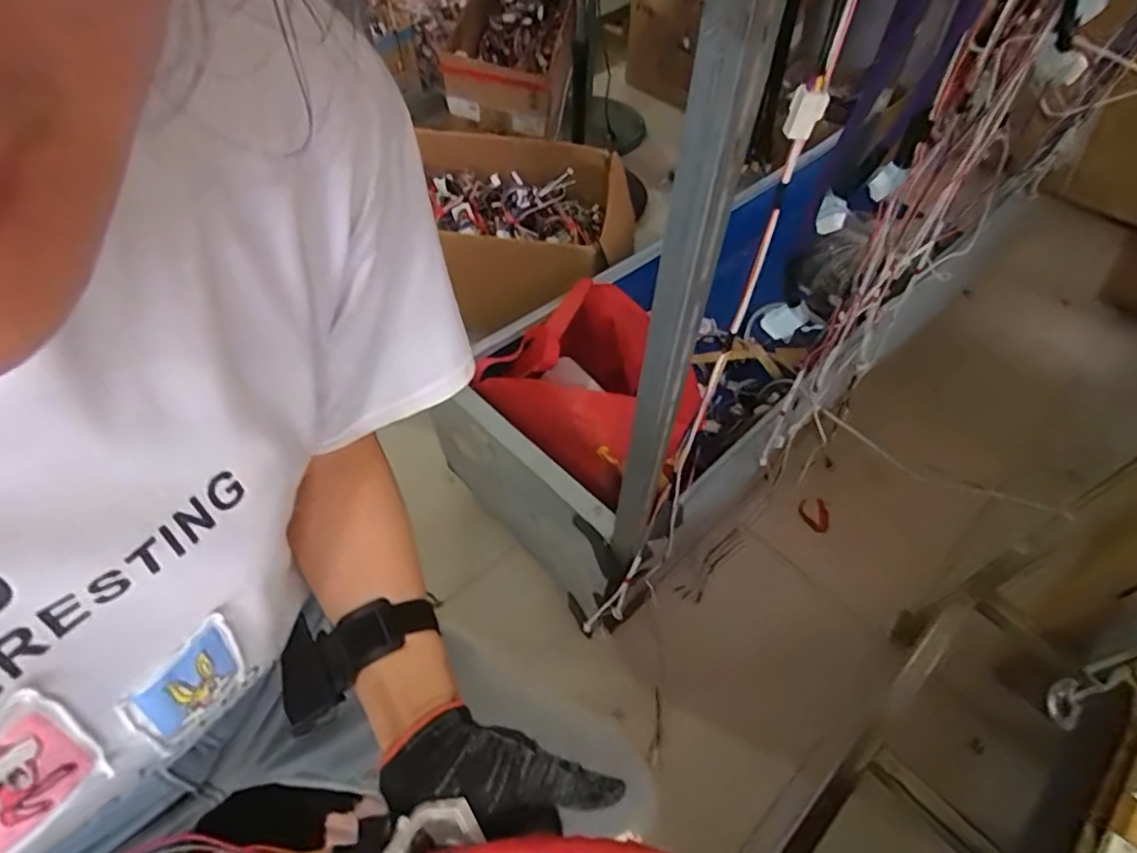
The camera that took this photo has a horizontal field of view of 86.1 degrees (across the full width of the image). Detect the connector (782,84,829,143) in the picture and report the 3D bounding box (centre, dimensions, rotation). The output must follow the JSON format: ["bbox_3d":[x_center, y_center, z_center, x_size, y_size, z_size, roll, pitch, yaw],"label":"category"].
[{"bbox_3d":[0.139,-0.183,0.356,0.019,0.029,0.011,21,54,14],"label":"connector"}]

